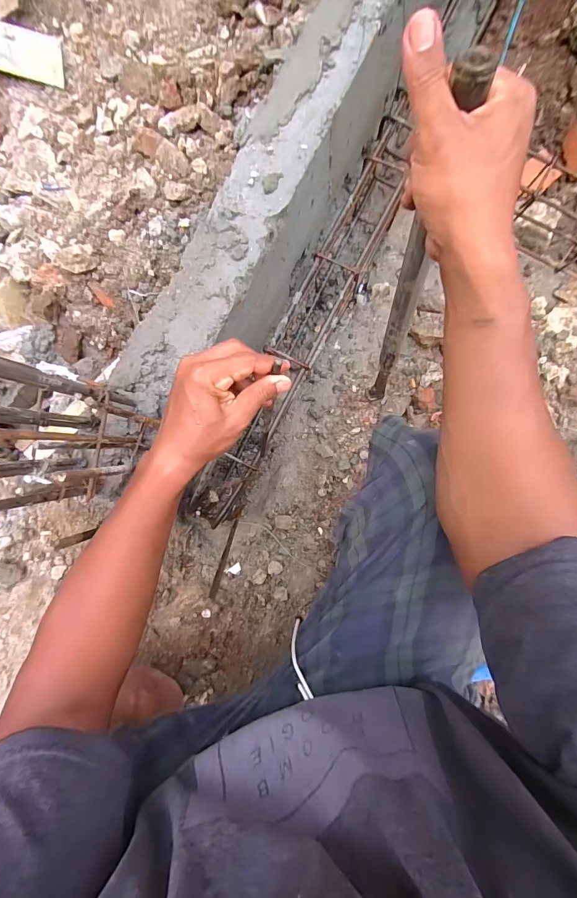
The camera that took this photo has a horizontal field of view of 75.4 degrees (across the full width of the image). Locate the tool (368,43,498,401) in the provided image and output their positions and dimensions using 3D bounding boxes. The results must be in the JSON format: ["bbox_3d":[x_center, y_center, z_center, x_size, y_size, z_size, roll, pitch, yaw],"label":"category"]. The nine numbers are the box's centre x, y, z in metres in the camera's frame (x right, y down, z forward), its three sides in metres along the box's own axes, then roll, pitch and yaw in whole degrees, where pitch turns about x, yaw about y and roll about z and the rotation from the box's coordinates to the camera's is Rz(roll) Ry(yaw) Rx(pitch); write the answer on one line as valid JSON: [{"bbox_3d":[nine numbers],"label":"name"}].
[{"bbox_3d":[0.122,-0.155,0.400,0.021,0.410,0.017,-7,70,2],"label":"tool"}]

